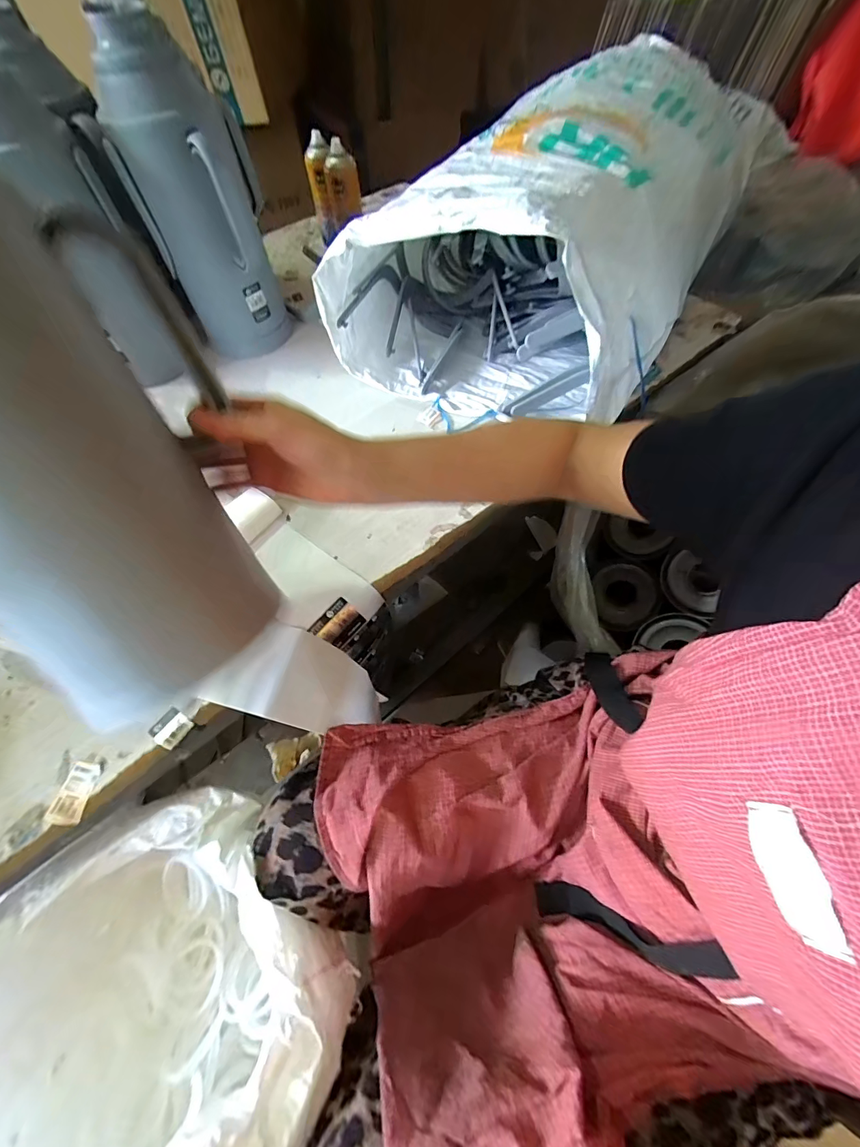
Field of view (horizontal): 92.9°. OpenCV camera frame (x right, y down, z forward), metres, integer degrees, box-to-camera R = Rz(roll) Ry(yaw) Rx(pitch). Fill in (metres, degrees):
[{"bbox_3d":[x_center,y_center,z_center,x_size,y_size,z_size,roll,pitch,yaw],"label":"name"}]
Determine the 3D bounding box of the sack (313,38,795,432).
[{"bbox_3d":[0.206,-0.557,0.663,0.445,0.273,0.700,28,65,18],"label":"sack"}]

